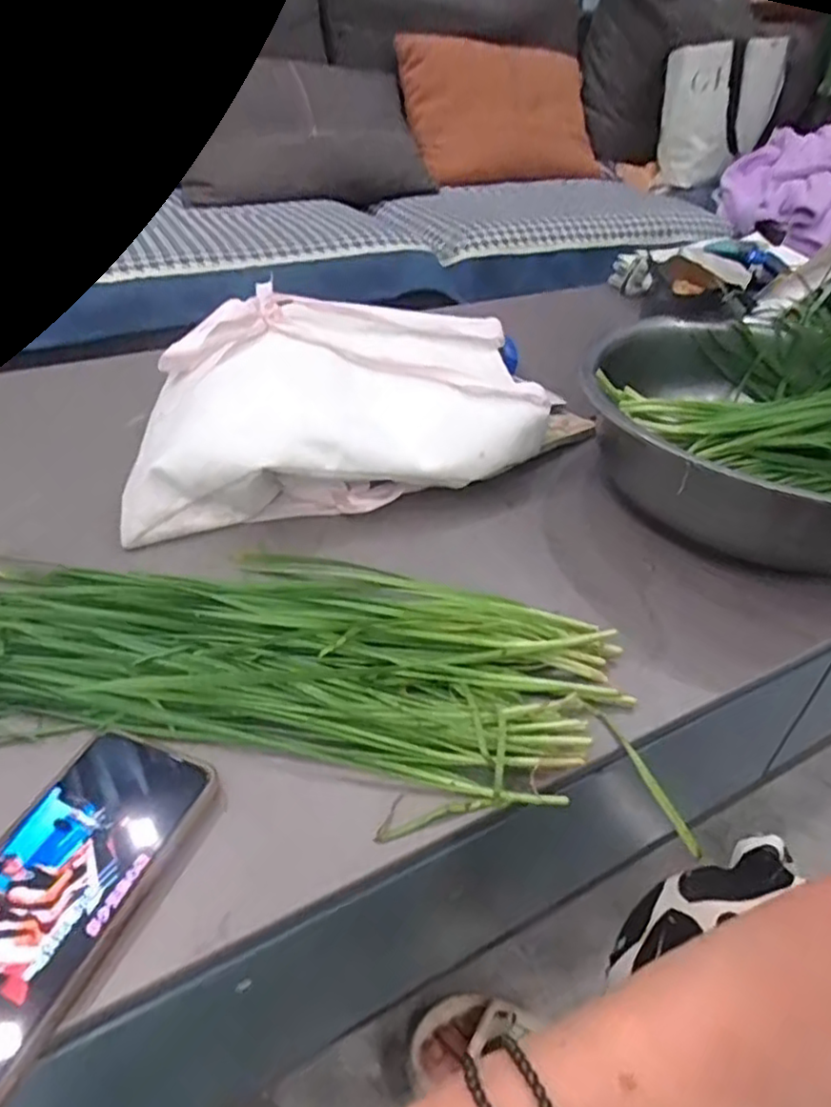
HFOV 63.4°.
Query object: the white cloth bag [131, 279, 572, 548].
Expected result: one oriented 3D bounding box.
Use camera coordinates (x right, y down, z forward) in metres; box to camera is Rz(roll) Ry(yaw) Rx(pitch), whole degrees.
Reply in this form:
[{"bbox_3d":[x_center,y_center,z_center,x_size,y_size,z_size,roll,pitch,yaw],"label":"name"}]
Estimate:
[{"bbox_3d":[-0.077,-0.150,0.631,0.350,0.081,0.273,-6,40,-13],"label":"white cloth bag"}]

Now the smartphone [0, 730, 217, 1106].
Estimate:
[{"bbox_3d":[-0.170,0.156,0.310,0.080,0.008,0.162,16,40,14],"label":"smartphone"}]

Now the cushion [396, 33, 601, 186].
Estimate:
[{"bbox_3d":[0.192,-1.030,1.607,0.466,0.400,0.107,22,85,34],"label":"cushion"}]

